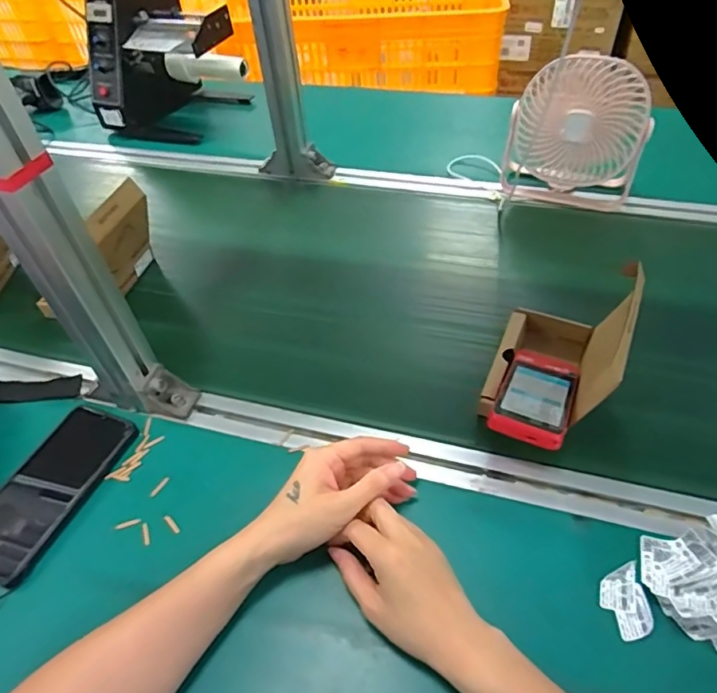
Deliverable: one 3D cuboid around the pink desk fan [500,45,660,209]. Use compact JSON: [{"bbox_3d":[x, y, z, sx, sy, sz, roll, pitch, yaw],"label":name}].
[{"bbox_3d":[0.281,-0.275,0.702,0.171,0.169,0.071,14,51,17],"label":"pink desk fan"}]

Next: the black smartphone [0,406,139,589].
[{"bbox_3d":[-0.277,0.125,0.483,0.080,0.013,0.159,17,52,19],"label":"black smartphone"}]

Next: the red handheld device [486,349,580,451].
[{"bbox_3d":[0.165,0.042,0.496,0.063,0.013,0.126,16,36,20],"label":"red handheld device"}]

